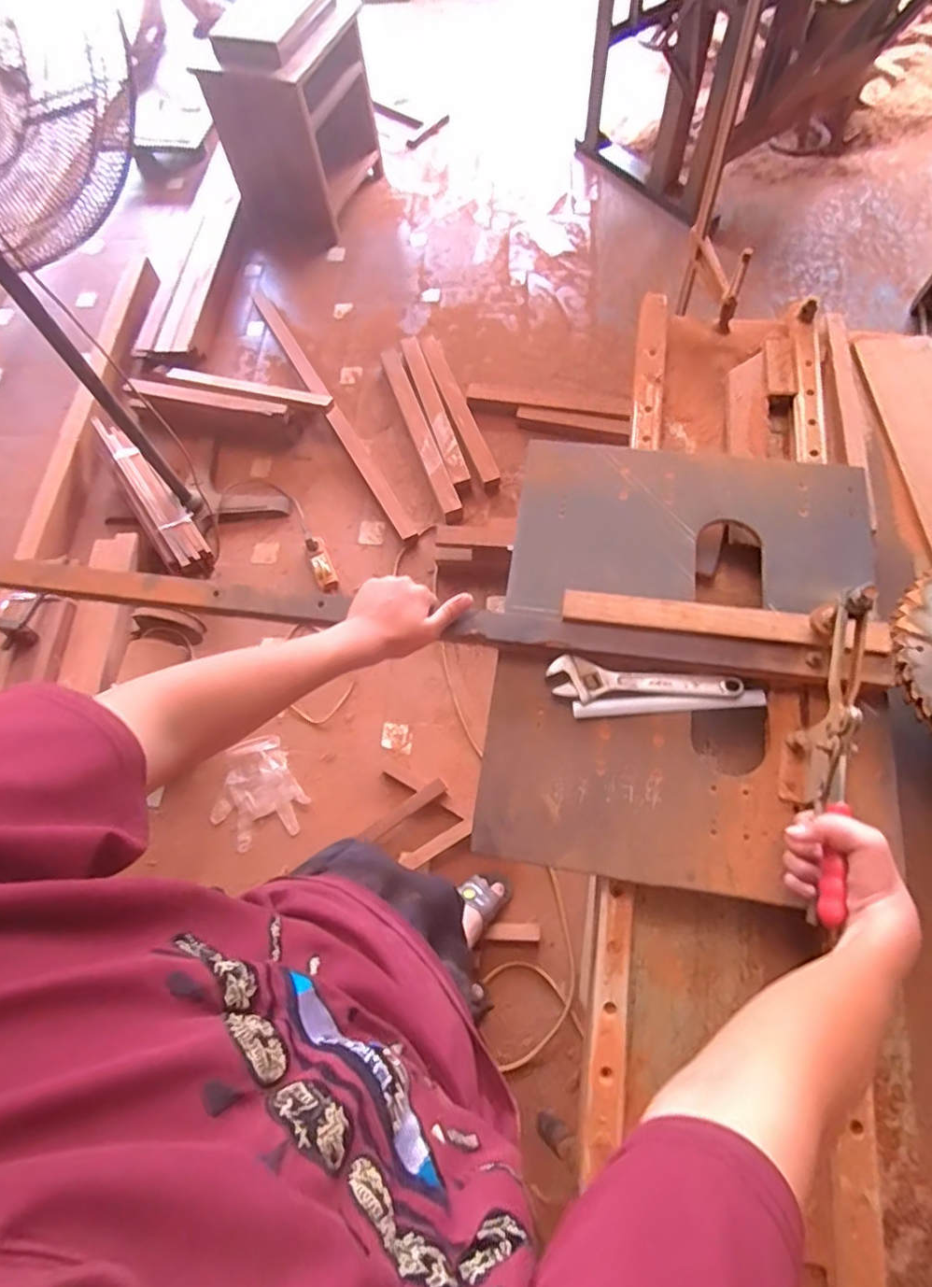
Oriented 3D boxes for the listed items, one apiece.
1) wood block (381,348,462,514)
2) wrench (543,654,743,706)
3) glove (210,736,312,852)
[{"bbox_3d":[-0.149,-0.668,1.840,0.062,0.038,0.709,-17,65,-8],"label":"wood block"},{"bbox_3d":[0.184,0.046,0.624,0.193,0.015,0.044,8,65,4],"label":"wrench"},{"bbox_3d":[-0.515,0.371,1.470,0.223,0.020,0.239,-31,79,0],"label":"glove"}]

